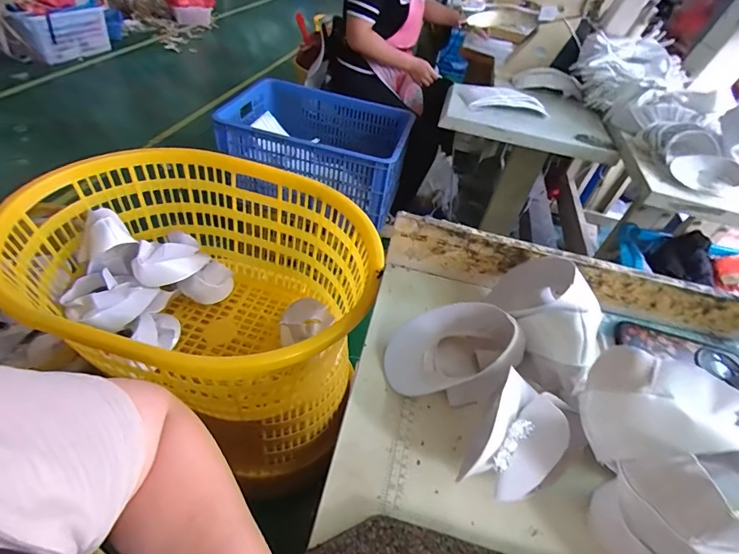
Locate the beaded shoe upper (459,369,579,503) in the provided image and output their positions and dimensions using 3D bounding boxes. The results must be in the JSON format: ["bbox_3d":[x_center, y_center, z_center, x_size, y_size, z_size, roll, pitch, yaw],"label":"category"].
[{"bbox_3d":[0.146,0.166,0.380,0.086,0.102,0.098,30,46,20],"label":"beaded shoe upper"}]

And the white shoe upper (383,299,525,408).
[{"bbox_3d":[0.103,0.084,0.479,0.155,0.081,0.116,7,43,-4],"label":"white shoe upper"}]

